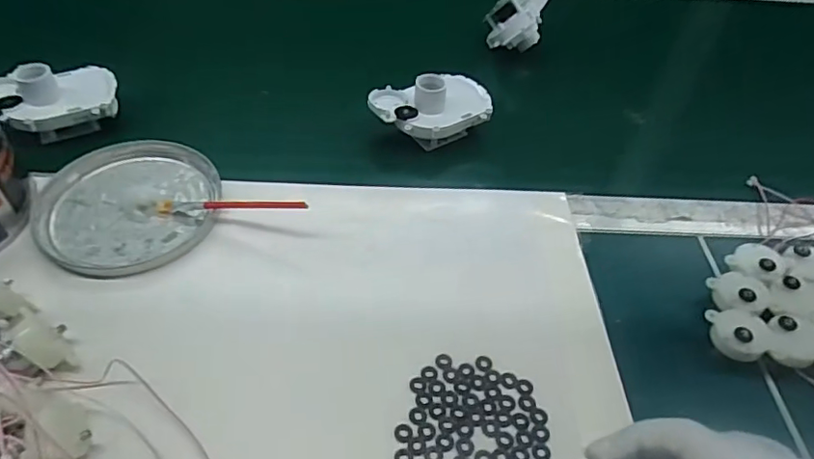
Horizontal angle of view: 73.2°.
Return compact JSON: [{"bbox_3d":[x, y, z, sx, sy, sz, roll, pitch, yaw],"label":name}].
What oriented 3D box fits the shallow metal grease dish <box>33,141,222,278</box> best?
[{"bbox_3d":[-0.211,-0.020,0.421,0.126,0.016,0.126,2,48,-3],"label":"shallow metal grease dish"}]

